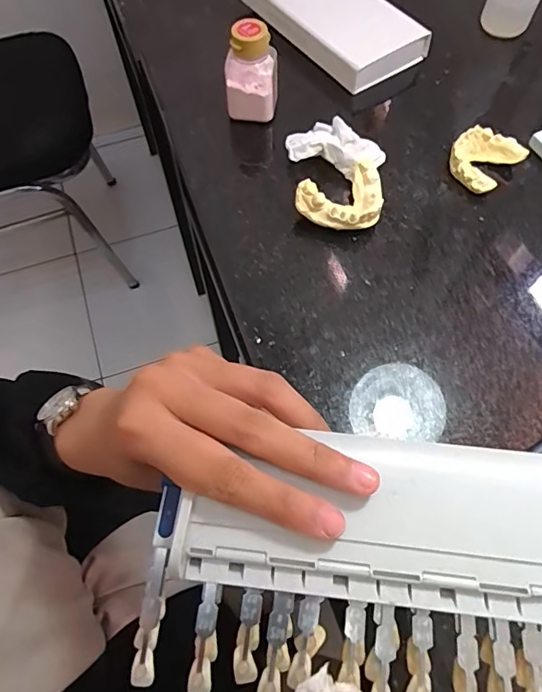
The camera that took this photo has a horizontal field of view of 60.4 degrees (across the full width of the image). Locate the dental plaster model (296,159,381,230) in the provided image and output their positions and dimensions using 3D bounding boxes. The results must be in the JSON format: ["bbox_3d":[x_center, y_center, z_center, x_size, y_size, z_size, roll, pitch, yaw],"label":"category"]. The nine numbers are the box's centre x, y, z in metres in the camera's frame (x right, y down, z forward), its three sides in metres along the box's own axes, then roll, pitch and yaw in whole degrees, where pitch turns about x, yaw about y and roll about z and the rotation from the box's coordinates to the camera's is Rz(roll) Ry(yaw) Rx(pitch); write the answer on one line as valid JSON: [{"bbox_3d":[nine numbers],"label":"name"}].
[{"bbox_3d":[0.055,-0.120,0.369,0.065,0.030,0.058,8,65,6],"label":"dental plaster model"}]

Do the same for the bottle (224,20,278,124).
[{"bbox_3d":[-0.017,-0.233,0.402,0.040,0.076,0.031,9,65,7],"label":"bottle"}]

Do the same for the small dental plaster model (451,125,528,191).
[{"bbox_3d":[0.176,-0.155,0.388,0.048,0.021,0.055,41,73,19],"label":"small dental plaster model"}]

